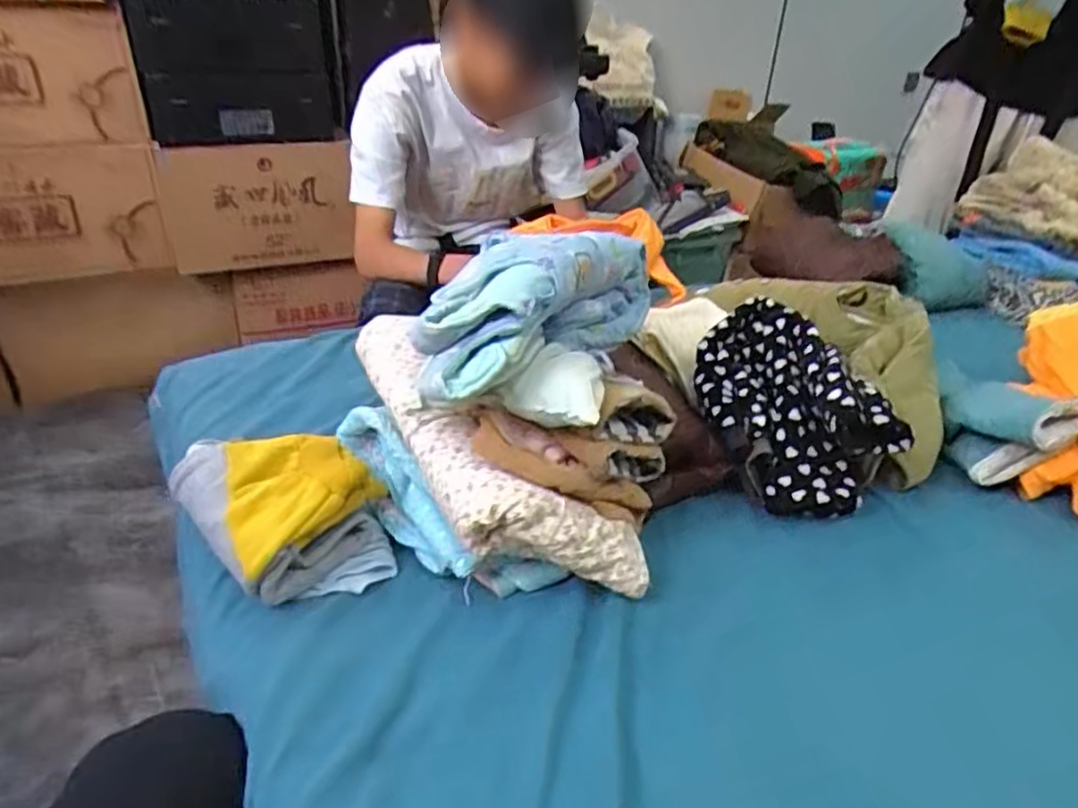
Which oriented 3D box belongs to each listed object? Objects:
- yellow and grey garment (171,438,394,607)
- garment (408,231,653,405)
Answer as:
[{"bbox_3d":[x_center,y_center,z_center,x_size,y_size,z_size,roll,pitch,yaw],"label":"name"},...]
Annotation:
[{"bbox_3d":[-0.241,0.103,0.661,0.143,0.105,0.172,-22,38,-37],"label":"yellow and grey garment"},{"bbox_3d":[0.008,-0.100,0.665,0.090,0.102,0.324,22,35,30],"label":"garment"}]

